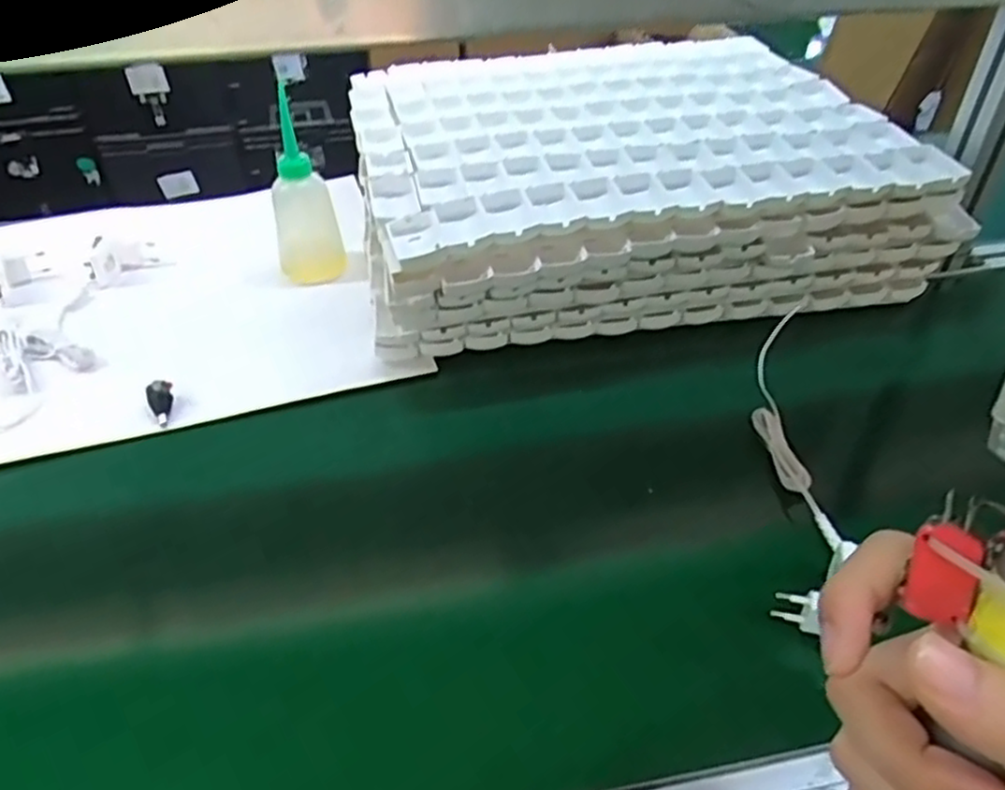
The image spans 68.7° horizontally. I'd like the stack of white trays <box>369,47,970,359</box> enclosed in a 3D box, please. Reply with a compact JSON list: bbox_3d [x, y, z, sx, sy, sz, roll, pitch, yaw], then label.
[{"bbox_3d":[0.110,-0.239,0.786,0.530,0.121,0.452,-11,43,-12],"label":"stack of white trays"}]

